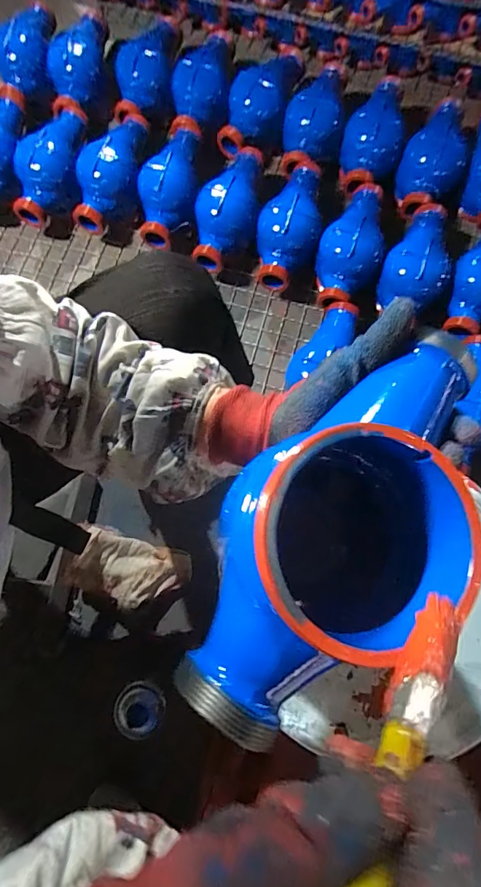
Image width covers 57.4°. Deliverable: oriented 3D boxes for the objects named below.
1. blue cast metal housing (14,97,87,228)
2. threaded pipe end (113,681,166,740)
[{"bbox_3d":[-0.347,-0.539,0.813,0.100,0.102,0.265,7,76,3],"label":"blue cast metal housing"},{"bbox_3d":[-0.126,0.331,0.542,0.060,0.019,0.057,0,76,1],"label":"threaded pipe end"}]

